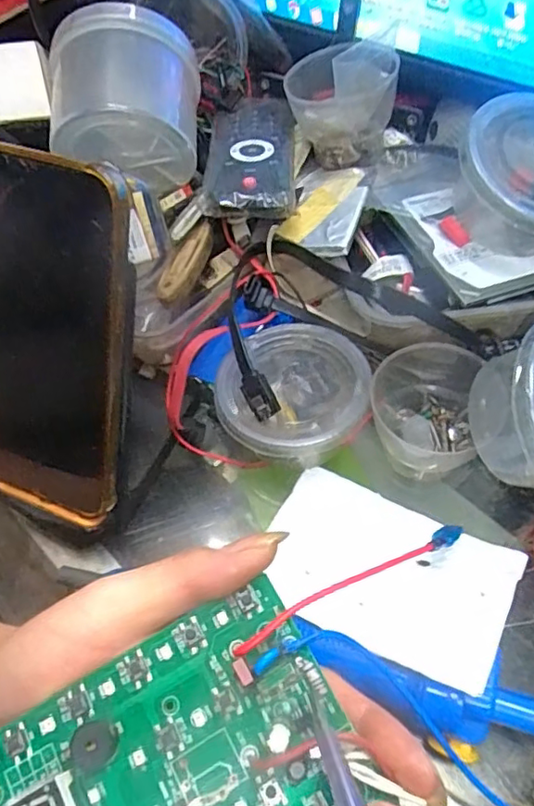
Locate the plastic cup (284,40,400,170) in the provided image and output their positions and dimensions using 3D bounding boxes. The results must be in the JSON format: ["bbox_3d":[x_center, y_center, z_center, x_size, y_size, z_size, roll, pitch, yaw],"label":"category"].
[{"bbox_3d":[0.043,-0.179,0.347,0.062,0.057,0.058,-1,56,5],"label":"plastic cup"}]

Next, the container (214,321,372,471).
[{"bbox_3d":[0.014,0.001,0.318,0.076,0.040,0.075,-2,56,3],"label":"container"}]

